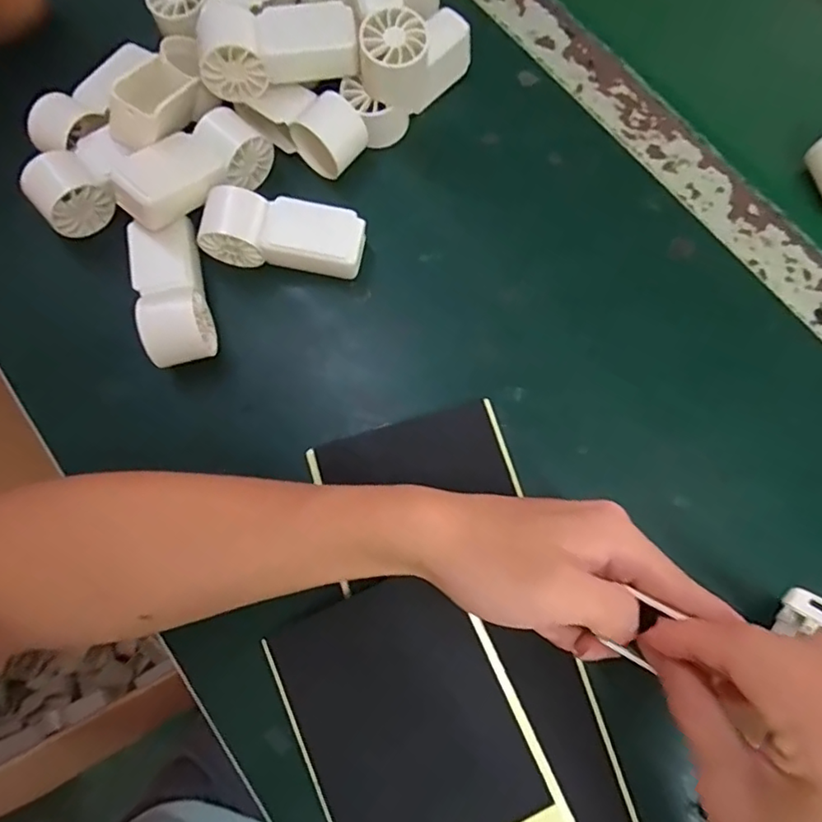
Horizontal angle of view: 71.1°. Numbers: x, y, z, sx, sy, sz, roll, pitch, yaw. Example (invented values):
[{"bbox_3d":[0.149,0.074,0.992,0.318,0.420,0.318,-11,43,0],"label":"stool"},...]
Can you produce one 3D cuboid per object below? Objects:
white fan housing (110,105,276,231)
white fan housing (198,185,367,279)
[{"bbox_3d":[-0.129,-0.146,0.342,0.038,0.034,0.092,43,64,9],"label":"white fan housing"},{"bbox_3d":[-0.075,-0.104,0.347,0.091,0.030,0.036,7,76,3],"label":"white fan housing"}]

